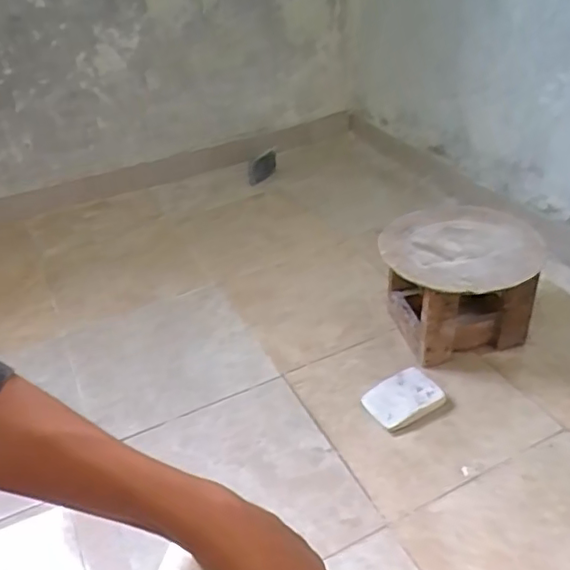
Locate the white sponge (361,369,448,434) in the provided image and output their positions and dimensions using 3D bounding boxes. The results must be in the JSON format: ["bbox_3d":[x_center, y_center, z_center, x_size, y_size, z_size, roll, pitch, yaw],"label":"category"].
[{"bbox_3d":[0.176,0.170,0.869,0.106,0.022,0.079,-24,41,-22],"label":"white sponge"}]

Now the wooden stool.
[{"bbox_3d":[0.279,0.001,0.950,0.233,0.188,0.225,-3,37,5],"label":"wooden stool"}]

